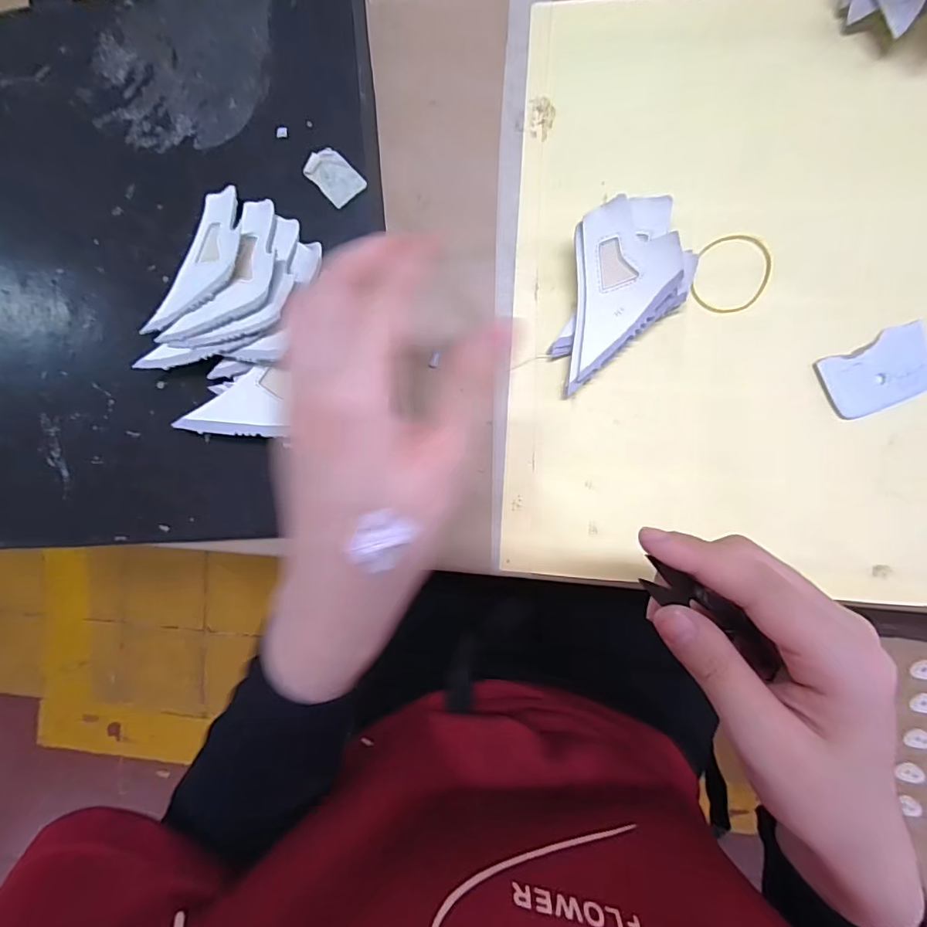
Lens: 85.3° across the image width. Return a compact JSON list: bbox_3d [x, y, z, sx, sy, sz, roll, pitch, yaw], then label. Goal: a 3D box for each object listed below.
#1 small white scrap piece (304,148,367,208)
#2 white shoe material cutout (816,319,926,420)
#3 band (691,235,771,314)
[{"bbox_3d":[-0.069,-0.153,0.268,0.020,0.004,0.031,-45,89,4],"label":"small white scrap piece"},{"bbox_3d":[0.218,-0.047,0.262,0.053,0.004,0.036,-26,90,4],"label":"white shoe material cutout"},{"bbox_3d":[0.143,-0.100,0.267,0.037,0.004,0.040,0,92,4],"label":"band"}]

